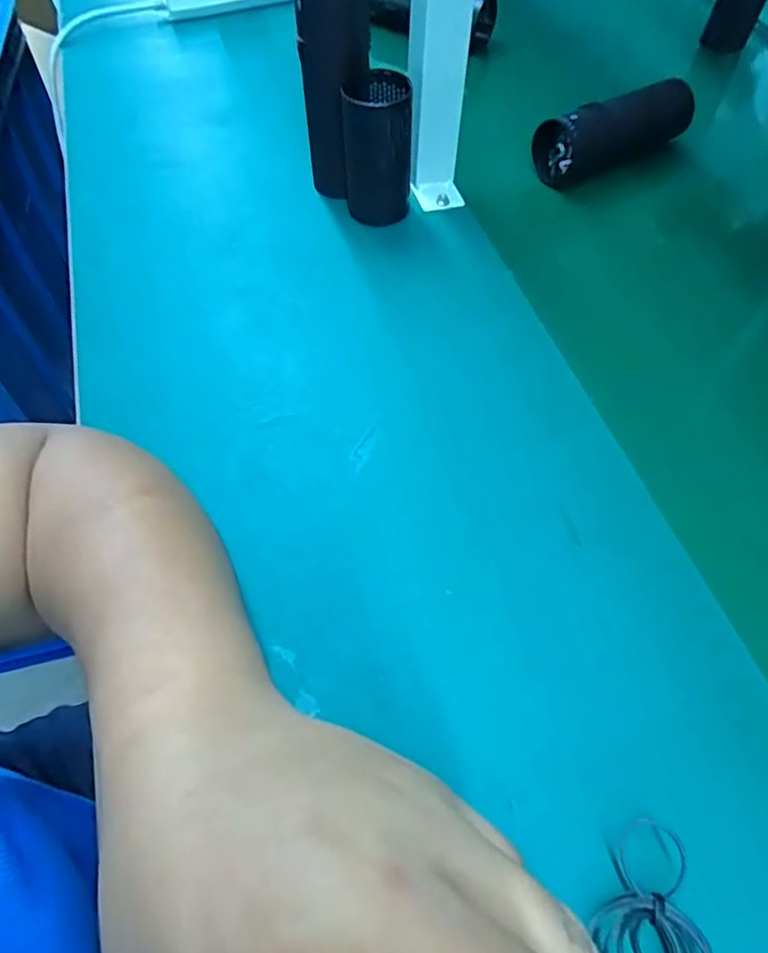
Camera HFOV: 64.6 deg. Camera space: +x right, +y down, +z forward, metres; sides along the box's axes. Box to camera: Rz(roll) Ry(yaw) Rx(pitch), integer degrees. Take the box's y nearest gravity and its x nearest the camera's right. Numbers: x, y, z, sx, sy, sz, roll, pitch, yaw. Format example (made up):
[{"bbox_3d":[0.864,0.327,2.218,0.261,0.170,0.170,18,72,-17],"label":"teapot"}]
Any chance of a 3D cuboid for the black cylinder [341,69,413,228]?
[{"bbox_3d":[-0.006,-0.274,0.511,0.055,0.103,0.048,-3,58,-2],"label":"black cylinder"}]

